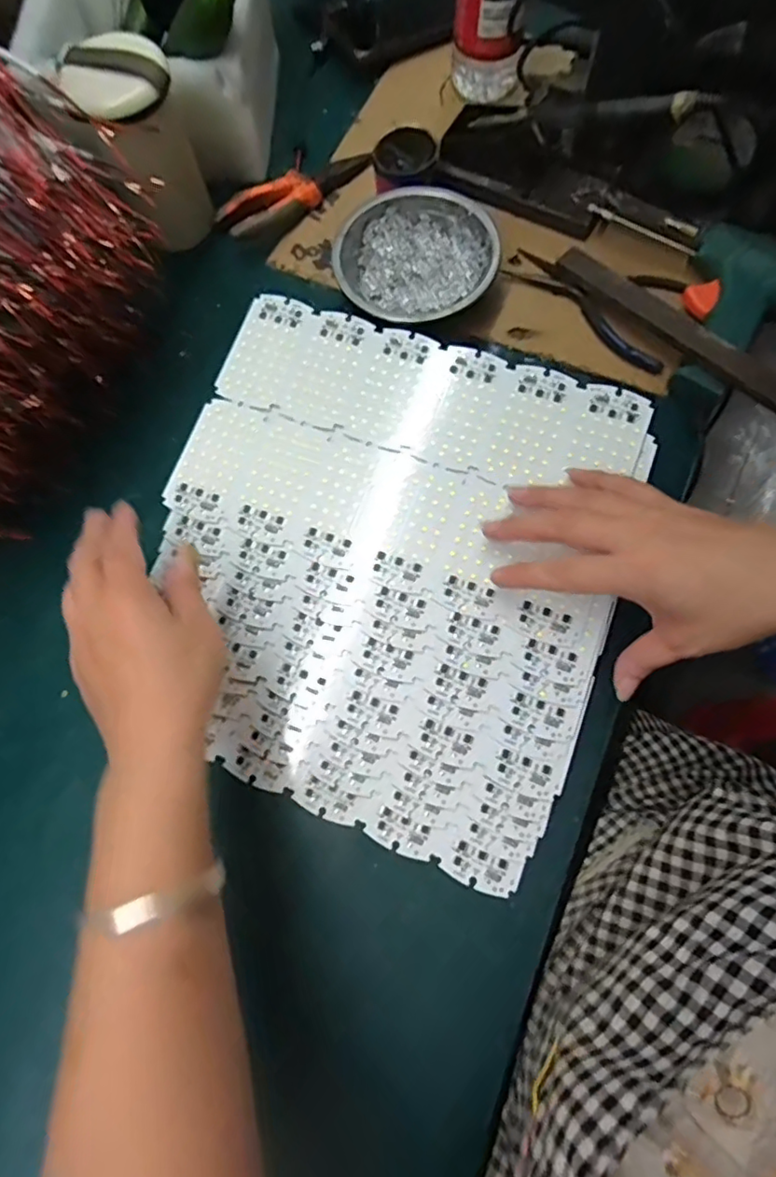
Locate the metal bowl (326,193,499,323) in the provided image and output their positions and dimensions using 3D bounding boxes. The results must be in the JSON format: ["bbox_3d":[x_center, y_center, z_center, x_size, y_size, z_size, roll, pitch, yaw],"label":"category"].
[{"bbox_3d":[0.020,-0.261,0.455,0.120,0.034,0.117,0,71,1],"label":"metal bowl"}]

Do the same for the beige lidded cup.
[{"bbox_3d":[-0.181,-0.335,0.445,0.066,0.122,0.085,-34,73,-10],"label":"beige lidded cup"}]

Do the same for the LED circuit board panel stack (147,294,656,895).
[{"bbox_3d":[-0.007,-0.021,0.382,0.298,0.007,0.323,19,82,8],"label":"LED circuit board panel stack"}]

